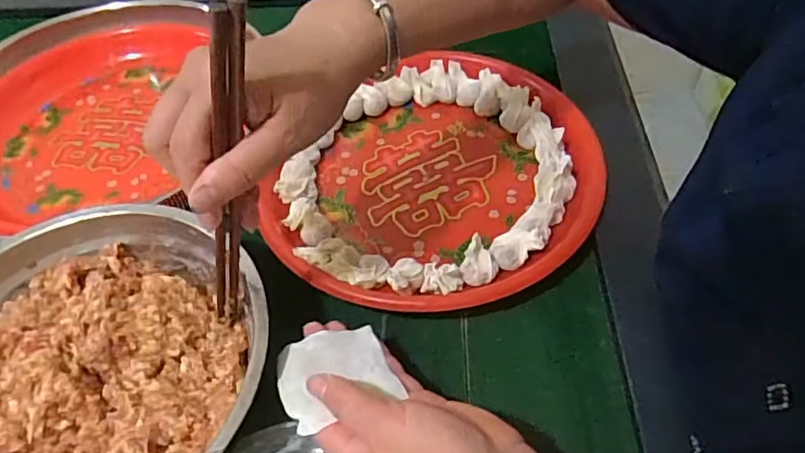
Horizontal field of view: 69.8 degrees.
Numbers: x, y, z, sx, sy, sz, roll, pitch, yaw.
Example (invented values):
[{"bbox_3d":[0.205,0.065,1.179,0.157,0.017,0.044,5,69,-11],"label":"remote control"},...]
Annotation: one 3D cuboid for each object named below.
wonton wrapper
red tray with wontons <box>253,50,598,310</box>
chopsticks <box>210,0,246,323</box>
[{"bbox_3d":[-0.041,0.090,0.352,0.069,0.008,0.061,-10,41,-27],"label":"wonton wrapper"},{"bbox_3d":[0.030,-0.044,0.492,0.254,0.034,0.277,25,58,22],"label":"red tray with wontons"},{"bbox_3d":[-0.095,-0.016,0.316,0.014,0.225,0.012,-5,50,-22],"label":"chopsticks"}]

